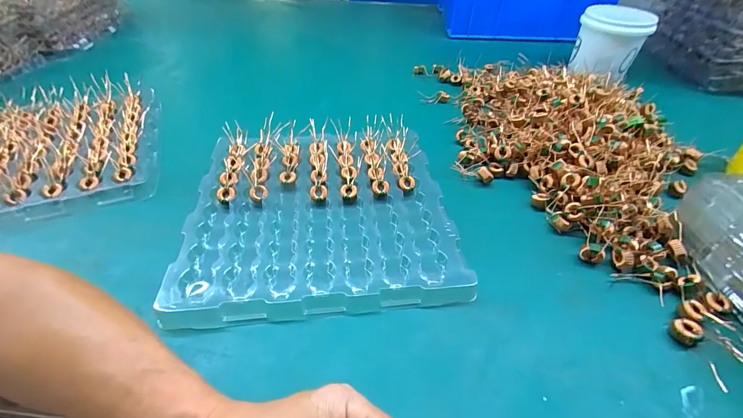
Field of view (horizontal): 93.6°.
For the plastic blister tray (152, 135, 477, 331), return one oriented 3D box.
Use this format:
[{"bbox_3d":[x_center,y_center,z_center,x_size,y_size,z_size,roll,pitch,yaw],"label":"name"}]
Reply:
[{"bbox_3d":[-0.057,-0.002,0.404,0.283,0.019,0.267,-2,45,-5],"label":"plastic blister tray"}]

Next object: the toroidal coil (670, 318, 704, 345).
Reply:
[{"bbox_3d":[0.278,0.106,0.307,0.024,0.011,0.020,-19,48,-20],"label":"toroidal coil"}]

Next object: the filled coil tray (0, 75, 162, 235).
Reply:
[{"bbox_3d":[-0.448,-0.087,0.477,0.284,0.028,0.313,-15,47,-17],"label":"filled coil tray"}]

